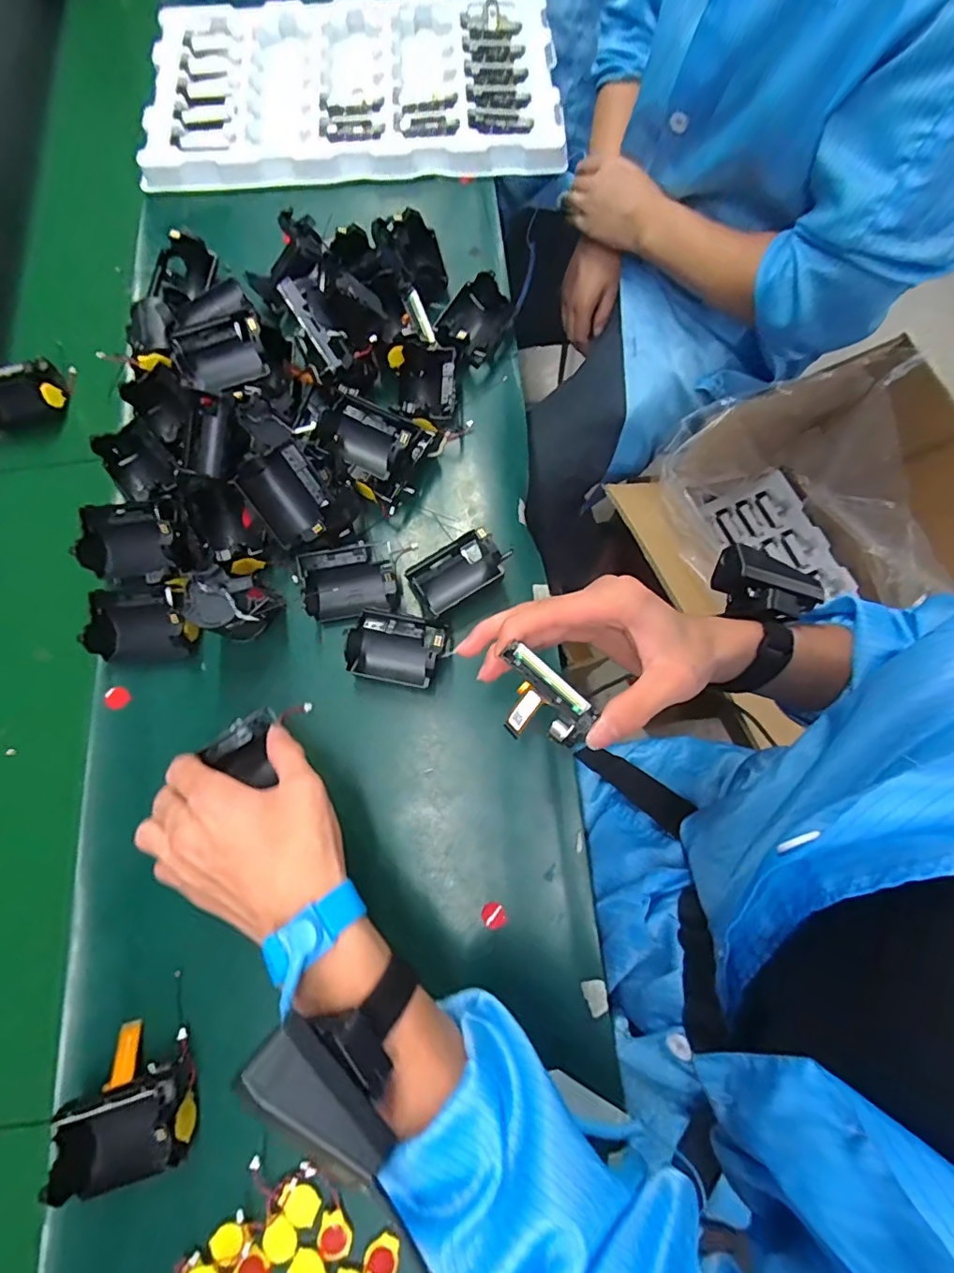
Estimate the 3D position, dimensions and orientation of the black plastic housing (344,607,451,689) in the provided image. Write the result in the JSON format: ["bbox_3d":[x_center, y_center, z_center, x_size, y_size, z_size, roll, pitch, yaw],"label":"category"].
[{"bbox_3d":[-0.062,0.007,0.400,0.074,0.035,0.055,14,76,6],"label":"black plastic housing"}]

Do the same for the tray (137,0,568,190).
[{"bbox_3d":[-0.132,-0.605,0.574,0.435,0.027,0.266,-2,75,2],"label":"tray"}]

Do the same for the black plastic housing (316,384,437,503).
[{"bbox_3d":[-0.089,-0.157,0.440,0.085,0.050,0.077,19,76,7],"label":"black plastic housing"}]

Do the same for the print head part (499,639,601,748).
[{"bbox_3d":[0.035,0.040,0.314,0.064,0.033,0.041,42,80,12],"label":"print head part"}]

